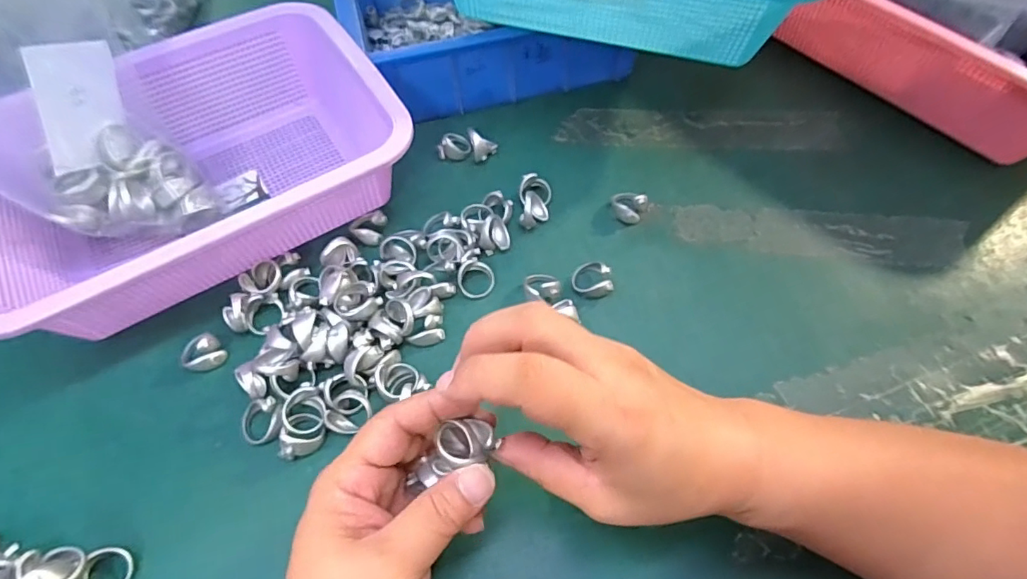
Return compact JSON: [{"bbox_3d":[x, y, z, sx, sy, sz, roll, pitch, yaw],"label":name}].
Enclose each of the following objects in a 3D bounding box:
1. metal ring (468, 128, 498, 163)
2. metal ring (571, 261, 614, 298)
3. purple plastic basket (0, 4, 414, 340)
[{"bbox_3d":[-0.024,-0.112,0.403,0.022,0.023,0.014,-5,60,-2],"label":"metal ring"},{"bbox_3d":[0.053,-0.007,0.347,0.025,0.013,0.023,0,60,0],"label":"metal ring"},{"bbox_3d":[-0.215,-0.081,0.357,0.264,0.078,0.176,-30,64,-16],"label":"purple plastic basket"}]

